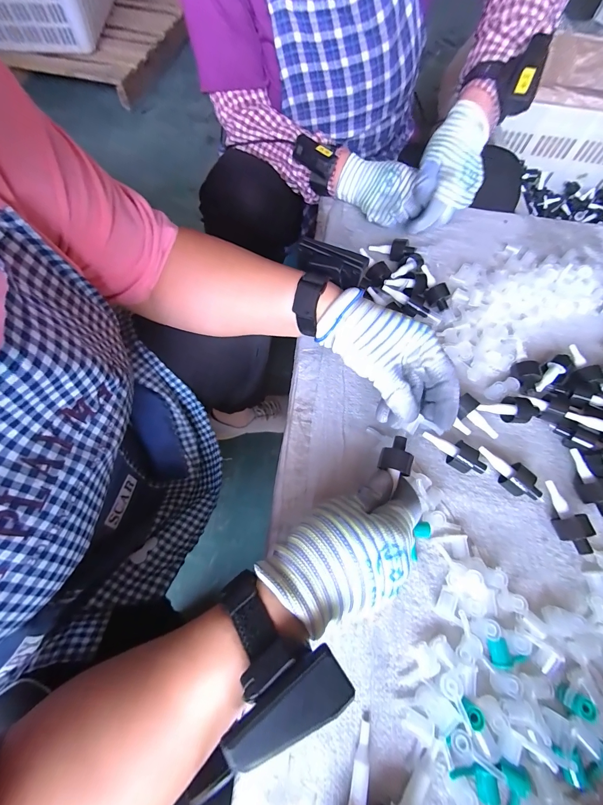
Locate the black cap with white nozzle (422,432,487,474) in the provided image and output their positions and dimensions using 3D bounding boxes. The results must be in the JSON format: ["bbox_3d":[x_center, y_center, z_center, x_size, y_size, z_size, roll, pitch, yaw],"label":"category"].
[{"bbox_3d":[0.165,0.054,0.352,0.069,0.022,0.025,37,69,14],"label":"black cap with white nozzle"}]

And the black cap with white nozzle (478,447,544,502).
[{"bbox_3d":[0.221,0.077,0.346,0.025,0.025,0.073,-42,73,-19],"label":"black cap with white nozzle"}]

